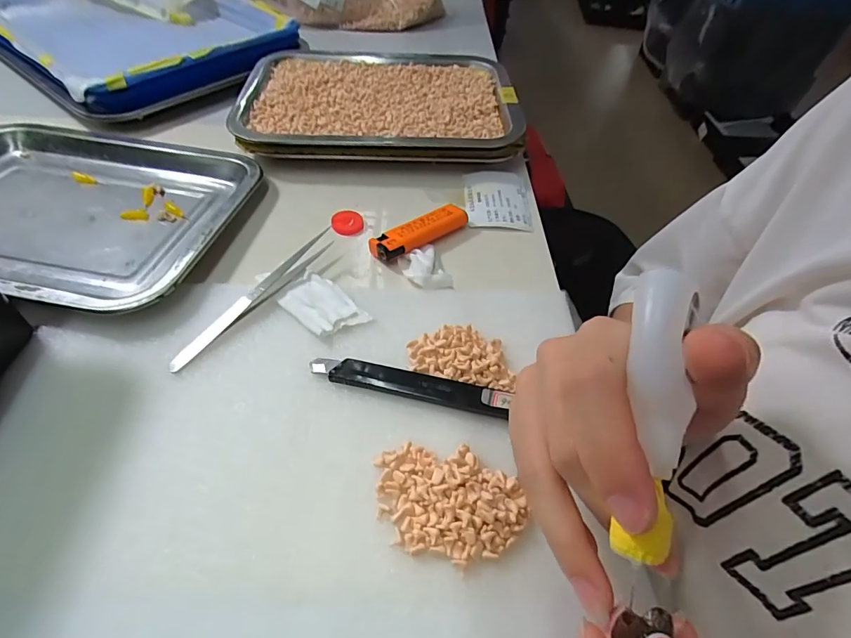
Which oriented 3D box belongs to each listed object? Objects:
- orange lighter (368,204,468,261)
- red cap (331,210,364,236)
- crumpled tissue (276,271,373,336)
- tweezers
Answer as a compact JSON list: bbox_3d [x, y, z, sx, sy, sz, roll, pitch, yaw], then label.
[{"bbox_3d":[-0.004,-0.066,0.333,0.080,0.015,0.021,-29,59,-25],"label":"orange lighter"},{"bbox_3d":[-0.062,-0.077,0.343,0.025,0.006,0.024,2,51,-3],"label":"red cap"},{"bbox_3d":[-0.068,-0.008,0.283,0.055,0.005,0.034,38,58,23],"label":"crumpled tissue"},{"bbox_3d":[-0.107,-0.017,0.287,0.014,0.006,0.139,27,54,16],"label":"tweezers"}]

